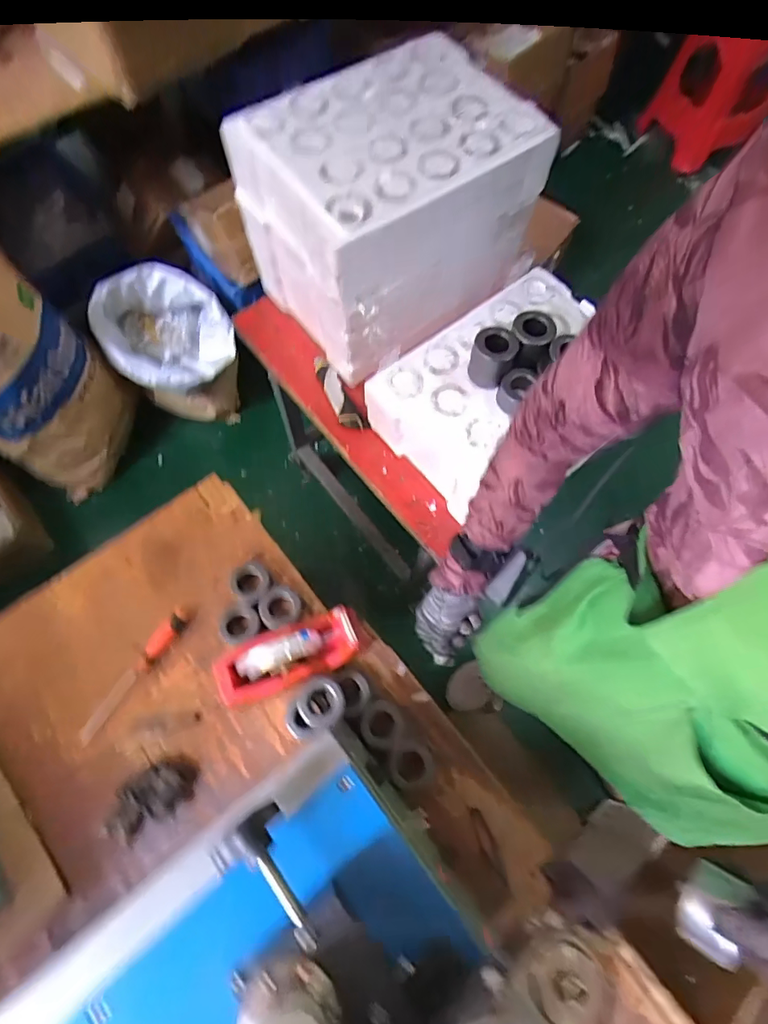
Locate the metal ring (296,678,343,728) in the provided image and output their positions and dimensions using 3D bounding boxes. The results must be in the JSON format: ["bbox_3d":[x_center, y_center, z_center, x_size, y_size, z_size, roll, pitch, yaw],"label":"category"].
[{"bbox_3d":[-0.086,0.255,0.652,0.062,0.014,0.059,-2,64,5],"label":"metal ring"}]

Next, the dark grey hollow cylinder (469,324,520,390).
[{"bbox_3d":[0.158,-0.227,0.705,0.060,0.081,0.062,1,69,-2],"label":"dark grey hollow cylinder"}]

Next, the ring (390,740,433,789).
[{"bbox_3d":[0.037,0.342,0.659,0.059,0.015,0.056,1,69,-2],"label":"ring"}]

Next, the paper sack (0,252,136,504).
[{"bbox_3d":[-0.911,-0.319,1.221,0.402,0.593,0.265,-30,73,-13],"label":"paper sack"}]

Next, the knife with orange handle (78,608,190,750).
[{"bbox_3d":[-0.357,0.228,0.690,0.030,0.028,0.209,36,72,11],"label":"knife with orange handle"}]

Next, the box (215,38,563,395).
[{"bbox_3d":[0.015,-0.487,0.792,0.407,0.270,0.352,-36,74,-14],"label":"box"}]

